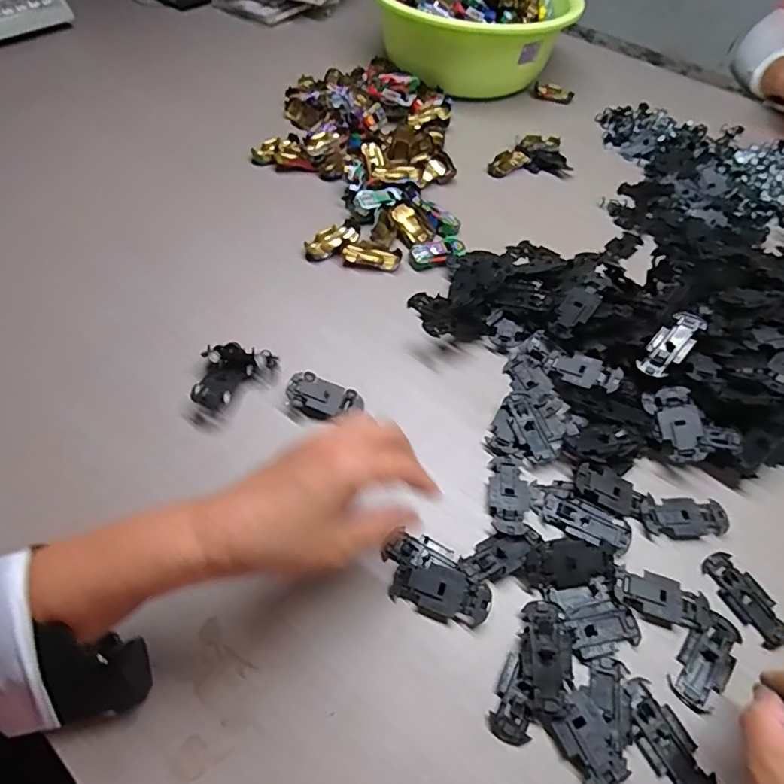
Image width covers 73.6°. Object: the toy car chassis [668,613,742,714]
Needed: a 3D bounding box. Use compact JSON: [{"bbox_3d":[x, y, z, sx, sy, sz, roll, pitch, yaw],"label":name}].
[{"bbox_3d":[0.207,0.175,0.343,0.030,0.004,0.066,37,59,20],"label":"toy car chassis"}]

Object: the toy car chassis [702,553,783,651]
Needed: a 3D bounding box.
[{"bbox_3d":[0.251,0.146,0.371,0.032,0.004,0.065,-23,59,-20],"label":"toy car chassis"}]

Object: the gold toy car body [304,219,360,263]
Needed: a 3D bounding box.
[{"bbox_3d":[-0.063,-0.165,0.575,0.070,0.015,0.033,-31,62,-24],"label":"gold toy car body"}]

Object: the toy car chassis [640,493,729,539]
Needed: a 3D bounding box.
[{"bbox_3d":[0.224,0.096,0.401,0.065,0.007,0.031,6,54,0],"label":"toy car chassis"}]

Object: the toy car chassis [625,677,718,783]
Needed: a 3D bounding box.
[{"bbox_3d":[0.164,0.209,0.315,0.033,0.004,0.066,-23,59,-20],"label":"toy car chassis"}]

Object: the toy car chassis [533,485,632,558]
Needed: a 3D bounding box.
[{"bbox_3d":[0.145,0.096,0.395,0.068,0.007,0.033,28,57,15],"label":"toy car chassis"}]

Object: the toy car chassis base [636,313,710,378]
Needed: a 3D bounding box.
[{"bbox_3d":[0.241,-0.042,0.450,0.069,0.006,0.030,-46,54,-4],"label":"toy car chassis base"}]

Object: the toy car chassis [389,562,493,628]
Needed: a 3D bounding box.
[{"bbox_3d":[0.033,0.135,0.354,0.065,0.010,0.031,17,54,7],"label":"toy car chassis"}]

